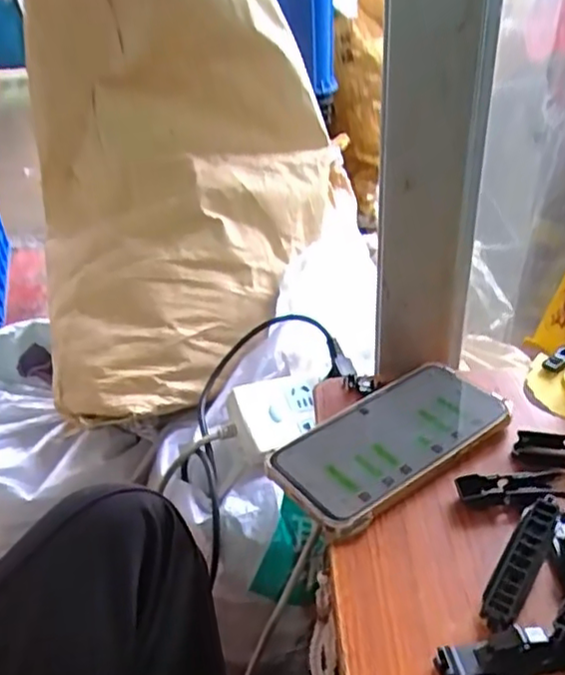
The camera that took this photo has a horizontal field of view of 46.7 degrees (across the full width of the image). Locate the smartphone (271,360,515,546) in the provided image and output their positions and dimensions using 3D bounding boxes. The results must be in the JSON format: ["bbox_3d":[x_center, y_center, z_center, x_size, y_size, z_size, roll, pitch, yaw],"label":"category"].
[{"bbox_3d":[0.075,0.069,0.452,0.174,0.015,0.082,-25,39,-29],"label":"smartphone"}]

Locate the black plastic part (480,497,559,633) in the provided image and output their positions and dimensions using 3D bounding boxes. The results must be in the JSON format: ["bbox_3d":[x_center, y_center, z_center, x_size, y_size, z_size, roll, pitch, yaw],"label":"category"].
[{"bbox_3d":[0.129,0.121,0.354,0.018,0.007,0.080,21,56,32],"label":"black plastic part"}]

